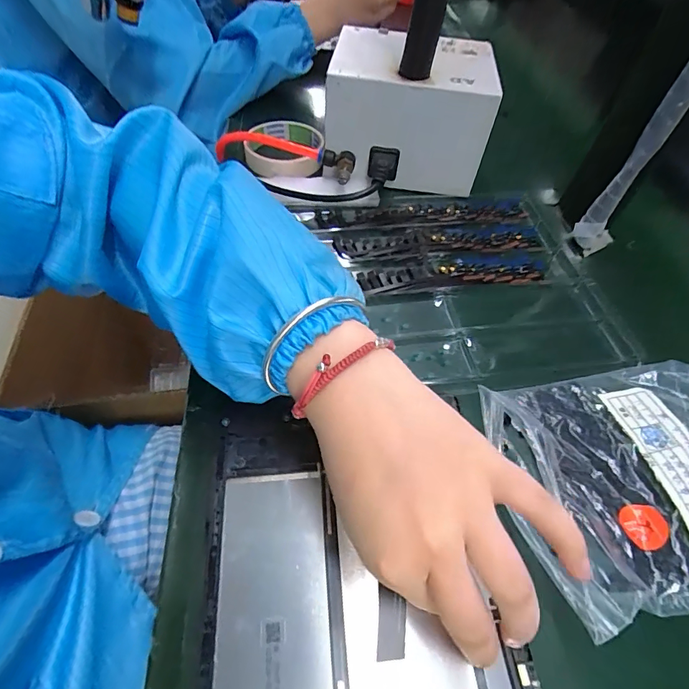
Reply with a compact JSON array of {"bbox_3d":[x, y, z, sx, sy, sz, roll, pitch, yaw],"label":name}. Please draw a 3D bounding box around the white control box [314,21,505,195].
[{"bbox_3d":[0.063,-0.238,0.427,0.150,0.097,0.150,11,54,2],"label":"white control box"}]

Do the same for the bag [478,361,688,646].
[{"bbox_3d":[0.180,0.077,0.258,0.165,0.027,0.138,-8,56,-11],"label":"bag"}]

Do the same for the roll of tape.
[{"bbox_3d":[-0.066,-0.211,0.453,0.082,0.026,0.095,2,55,-4],"label":"roll of tape"}]

